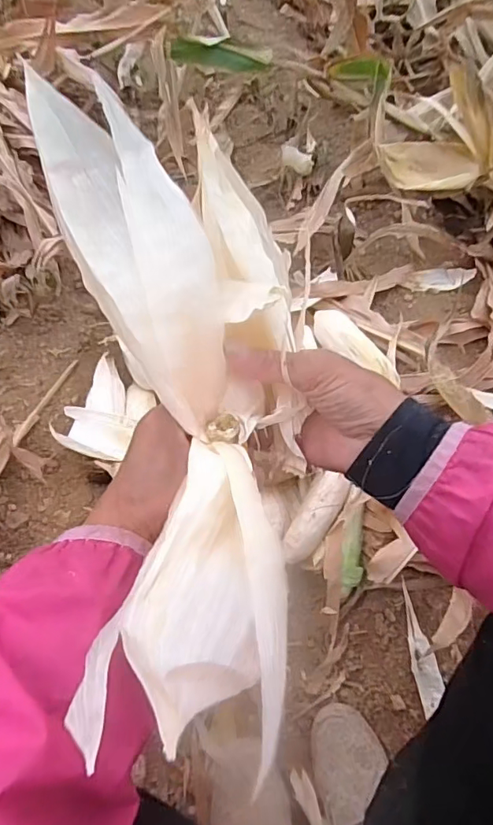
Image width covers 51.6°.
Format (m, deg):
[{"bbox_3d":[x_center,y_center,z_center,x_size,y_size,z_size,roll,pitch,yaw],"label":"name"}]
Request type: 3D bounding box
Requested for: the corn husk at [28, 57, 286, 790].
[{"bbox_3d":[-0.028,-0.016,0.259,0.104,0.122,0.282,-10,65,-5],"label":"corn husk"}]

